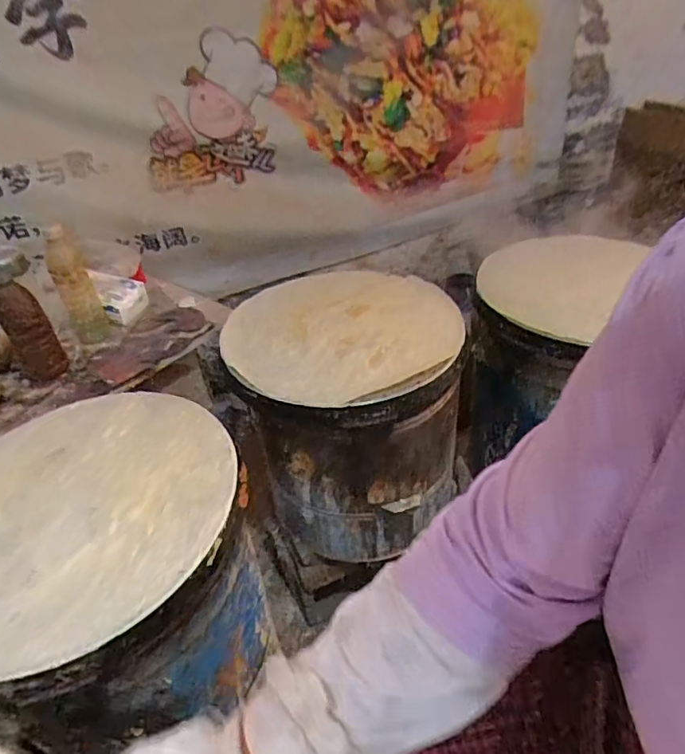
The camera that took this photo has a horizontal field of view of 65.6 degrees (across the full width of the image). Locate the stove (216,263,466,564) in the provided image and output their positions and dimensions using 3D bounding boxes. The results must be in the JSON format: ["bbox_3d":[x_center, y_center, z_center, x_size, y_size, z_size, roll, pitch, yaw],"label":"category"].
[{"bbox_3d":[0.017,0.077,0.976,0.363,0.427,0.360,0,40,6],"label":"stove"}]

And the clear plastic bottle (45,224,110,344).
[{"bbox_3d":[-0.470,-0.158,0.933,0.054,0.211,0.057,-28,44,-25],"label":"clear plastic bottle"}]

